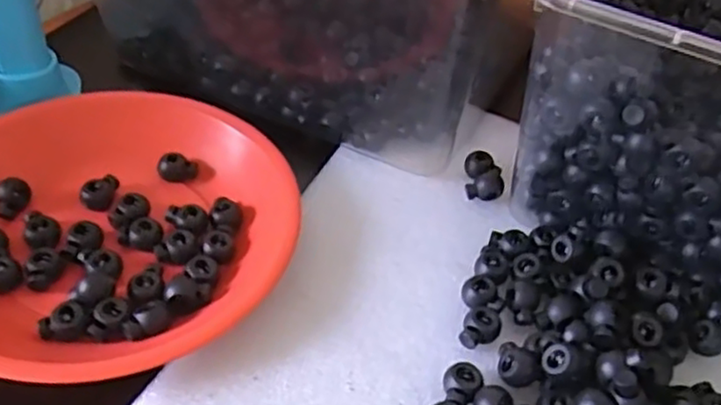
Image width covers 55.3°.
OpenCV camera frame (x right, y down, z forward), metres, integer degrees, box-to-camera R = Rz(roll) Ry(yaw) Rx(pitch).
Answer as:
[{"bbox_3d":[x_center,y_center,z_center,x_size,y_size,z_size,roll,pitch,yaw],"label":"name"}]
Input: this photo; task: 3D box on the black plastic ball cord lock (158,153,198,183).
[{"bbox_3d":[-0.107,-0.022,0.406,0.022,0.013,0.014,2,45,-6],"label":"black plastic ball cord lock"}]

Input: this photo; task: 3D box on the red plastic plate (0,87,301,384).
[{"bbox_3d":[-0.132,0.003,0.367,0.188,0.029,0.190,4,45,-4],"label":"red plastic plate"}]

